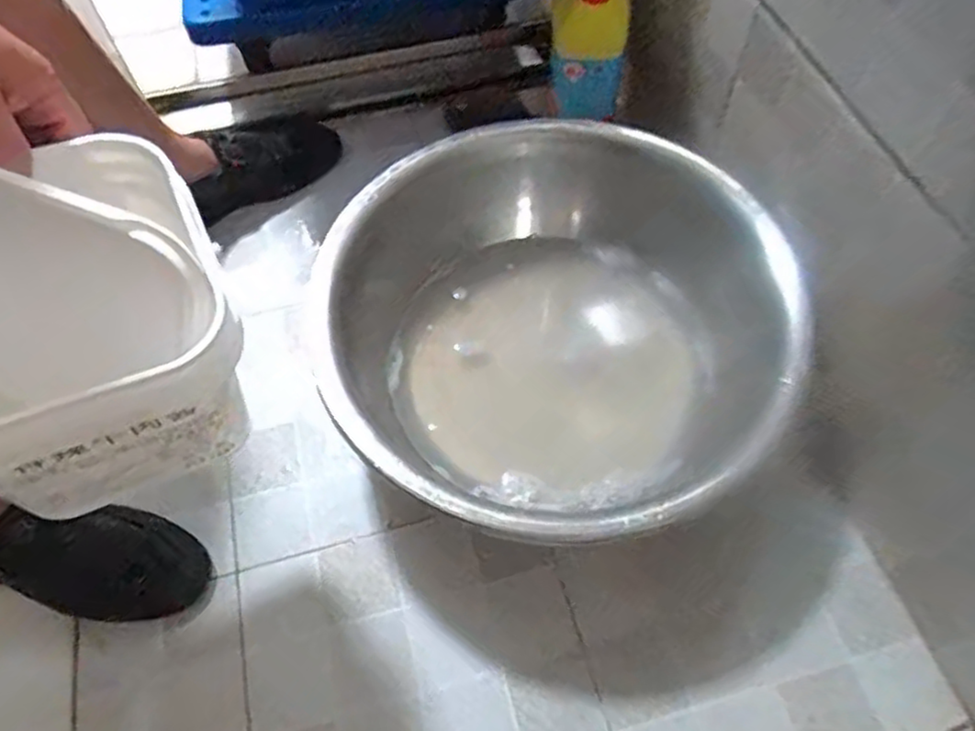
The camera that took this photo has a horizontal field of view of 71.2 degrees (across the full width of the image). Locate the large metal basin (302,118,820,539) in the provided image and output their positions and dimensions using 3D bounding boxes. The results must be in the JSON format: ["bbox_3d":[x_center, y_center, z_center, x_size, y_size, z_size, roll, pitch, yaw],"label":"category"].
[{"bbox_3d":[0.062,-0.039,0.692,0.445,0.156,0.424,-1,59,1],"label":"large metal basin"}]

